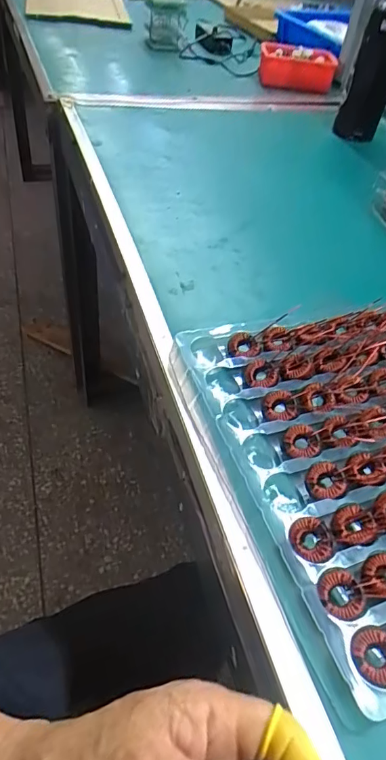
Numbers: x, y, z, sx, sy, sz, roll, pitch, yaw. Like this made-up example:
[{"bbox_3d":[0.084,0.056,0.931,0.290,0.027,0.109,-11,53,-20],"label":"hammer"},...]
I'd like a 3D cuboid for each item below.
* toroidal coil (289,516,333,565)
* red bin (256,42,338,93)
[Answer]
[{"bbox_3d":[0.072,0.098,0.293,0.025,0.009,0.027,4,47,-5],"label":"toroidal coil"},{"bbox_3d":[0.216,-0.656,1.012,0.156,0.052,0.121,10,48,5],"label":"red bin"}]

